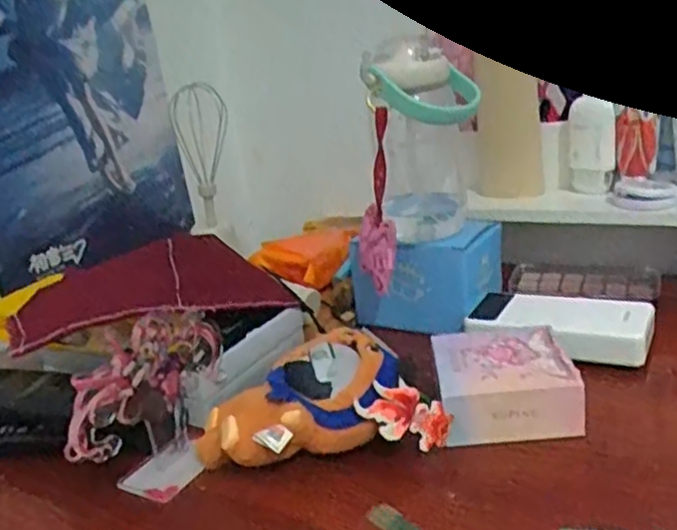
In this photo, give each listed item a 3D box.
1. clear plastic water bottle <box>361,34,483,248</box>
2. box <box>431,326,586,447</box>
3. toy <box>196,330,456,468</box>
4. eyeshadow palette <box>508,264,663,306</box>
[{"bbox_3d":[0.076,-0.104,0.603,0.087,0.162,0.072,-1,20,17],"label":"clear plastic water bottle"},{"bbox_3d":[0.118,0.084,0.507,0.094,0.038,0.095,-7,19,2],"label":"box"},{"bbox_3d":[-0.016,0.093,0.481,0.164,0.053,0.089,-10,19,-7],"label":"toy"},{"bbox_3d":[0.243,0.017,0.692,0.139,0.020,0.042,1,21,24],"label":"eyeshadow palette"}]

